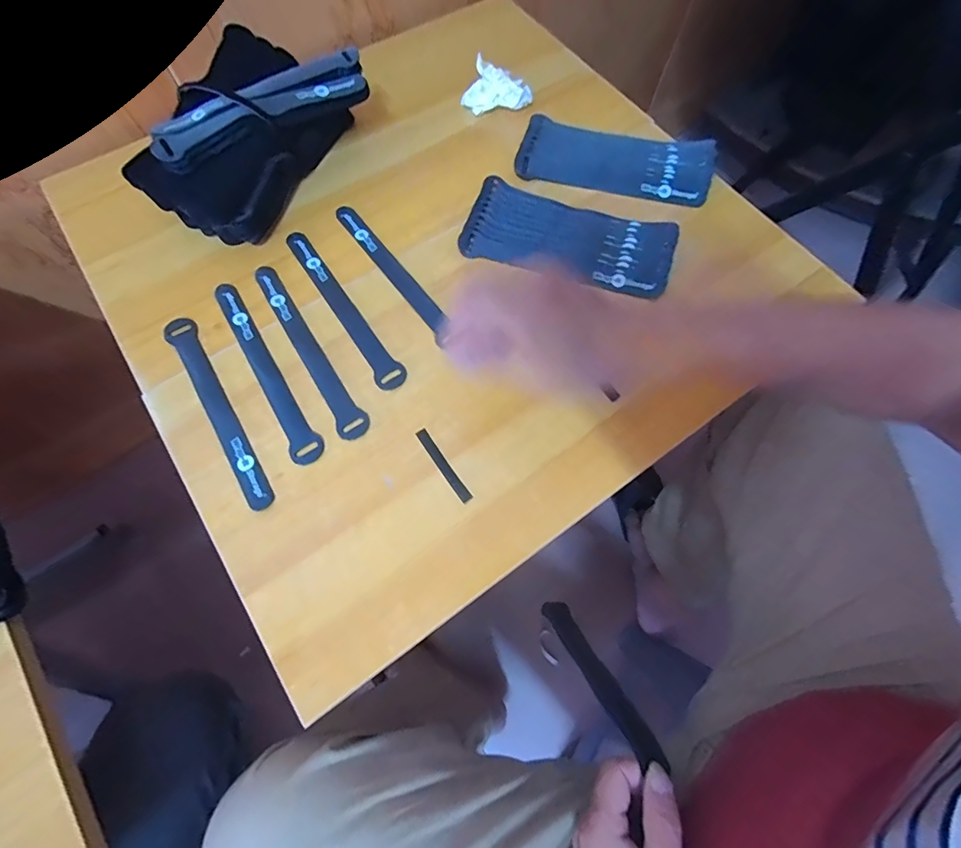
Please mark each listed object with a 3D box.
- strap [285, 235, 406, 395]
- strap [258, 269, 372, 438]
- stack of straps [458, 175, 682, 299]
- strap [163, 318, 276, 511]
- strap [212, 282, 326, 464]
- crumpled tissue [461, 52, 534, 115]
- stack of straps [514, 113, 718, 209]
[{"bbox_3d":[-0.128,-0.109,0.413,0.024,0.004,0.194,-33,74,-12],"label":"strap"},{"bbox_3d":[-0.155,-0.068,0.396,0.024,0.004,0.195,-32,74,-12],"label":"strap"},{"bbox_3d":[0.087,-0.183,0.436,0.200,0.016,0.090,20,71,6],"label":"stack of straps"},{"bbox_3d":[-0.222,-0.013,0.377,0.022,0.005,0.195,-31,74,-12],"label":"strap"},{"bbox_3d":[-0.188,-0.050,0.391,0.025,0.004,0.195,-29,73,-11],"label":"strap"},{"bbox_3d":[0.019,-0.376,0.498,0.076,0.035,0.043,0,70,-2],"label":"crumpled tissue"},{"bbox_3d":[0.144,-0.287,0.476,0.199,0.011,0.091,14,70,4],"label":"stack of straps"}]

